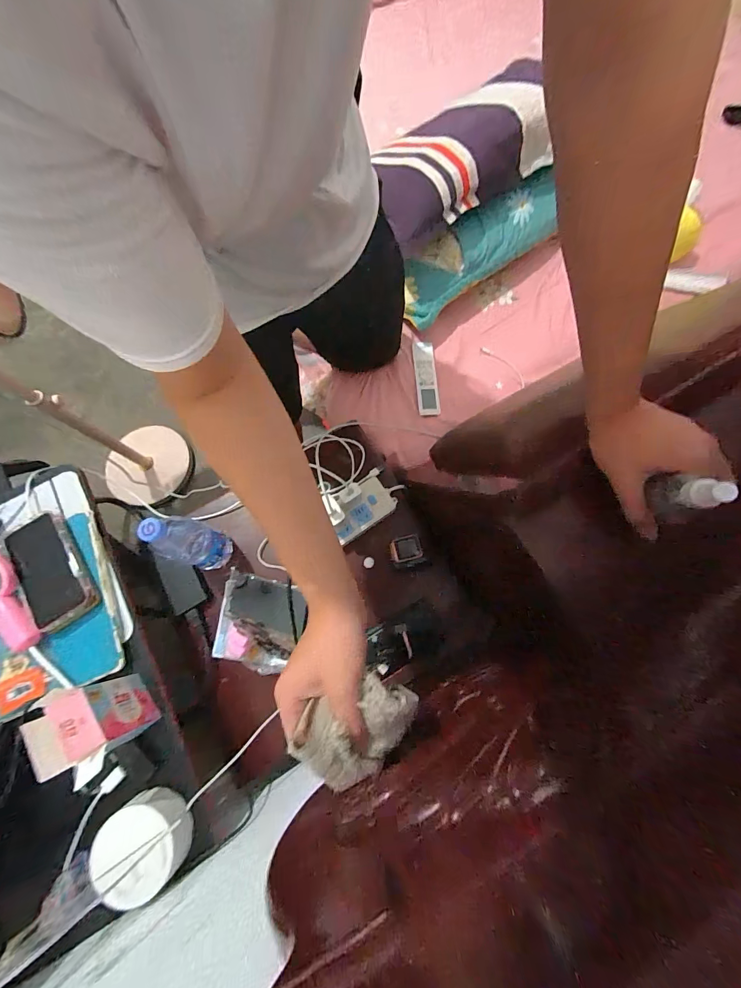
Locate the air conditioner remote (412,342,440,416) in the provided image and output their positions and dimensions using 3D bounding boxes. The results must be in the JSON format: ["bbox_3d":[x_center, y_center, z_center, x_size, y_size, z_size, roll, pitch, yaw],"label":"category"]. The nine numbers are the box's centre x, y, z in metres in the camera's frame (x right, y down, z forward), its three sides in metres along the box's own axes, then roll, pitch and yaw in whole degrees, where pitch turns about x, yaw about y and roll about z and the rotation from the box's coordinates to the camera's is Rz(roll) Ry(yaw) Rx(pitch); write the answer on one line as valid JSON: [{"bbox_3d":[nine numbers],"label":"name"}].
[{"bbox_3d":[0.129,-0.271,0.868,0.048,0.014,0.185,-3,74,0],"label":"air conditioner remote"}]

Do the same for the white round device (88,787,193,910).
[{"bbox_3d":[-0.263,0.405,0.433,0.096,0.051,0.091,38,78,11],"label":"white round device"}]

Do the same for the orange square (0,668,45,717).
[{"bbox_3d":[-0.458,0.255,0.479,0.064,0.010,0.042,-27,75,-7],"label":"orange square"}]

